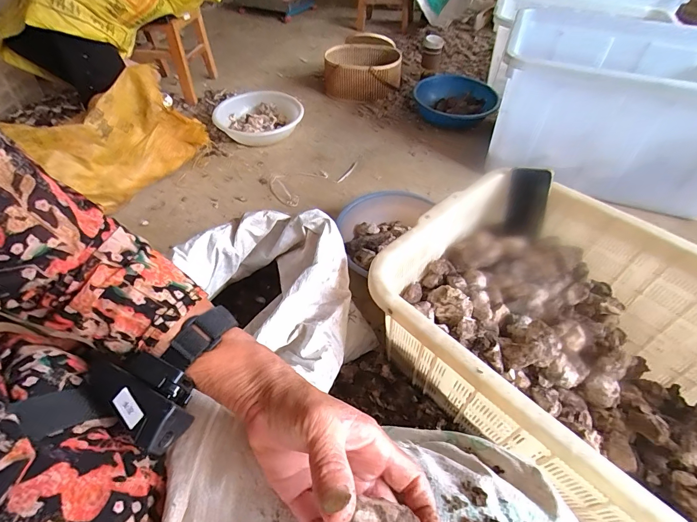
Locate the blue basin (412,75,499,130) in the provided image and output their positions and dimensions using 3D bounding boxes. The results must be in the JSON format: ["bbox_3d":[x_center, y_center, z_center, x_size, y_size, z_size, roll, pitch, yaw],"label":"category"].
[{"bbox_3d":[0.409,-0.593,1.389,0.293,0.096,0.363,3,49,2],"label":"blue basin"}]

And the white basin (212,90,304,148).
[{"bbox_3d":[-0.340,-0.544,1.364,0.334,0.074,0.322,-4,49,-4],"label":"white basin"}]

